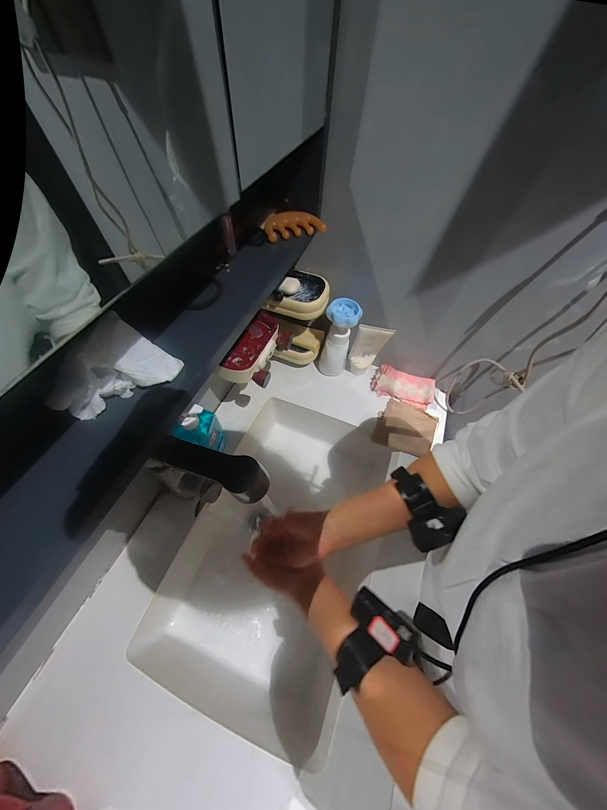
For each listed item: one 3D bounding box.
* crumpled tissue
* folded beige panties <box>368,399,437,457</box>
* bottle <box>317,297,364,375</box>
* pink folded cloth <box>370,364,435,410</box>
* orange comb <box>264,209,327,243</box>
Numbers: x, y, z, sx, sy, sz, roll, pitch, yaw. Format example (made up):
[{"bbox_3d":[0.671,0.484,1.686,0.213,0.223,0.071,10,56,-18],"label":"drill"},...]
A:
[{"bbox_3d":[-0.175,-0.038,0.243,0.103,0.049,0.055,-29,65,-19],"label":"crumpled tissue"},{"bbox_3d":[0.236,0.047,0.611,0.127,0.018,0.123,22,60,9],"label":"folded beige panties"},{"bbox_3d":[0.079,-0.146,0.612,0.064,0.186,0.066,21,60,9],"label":"bottle"},{"bbox_3d":[0.244,-0.047,0.652,0.142,0.036,0.074,19,60,7],"label":"pink folded cloth"},{"bbox_3d":[-0.017,-0.287,0.422,0.095,0.026,0.054,-19,62,-15],"label":"orange comb"}]

